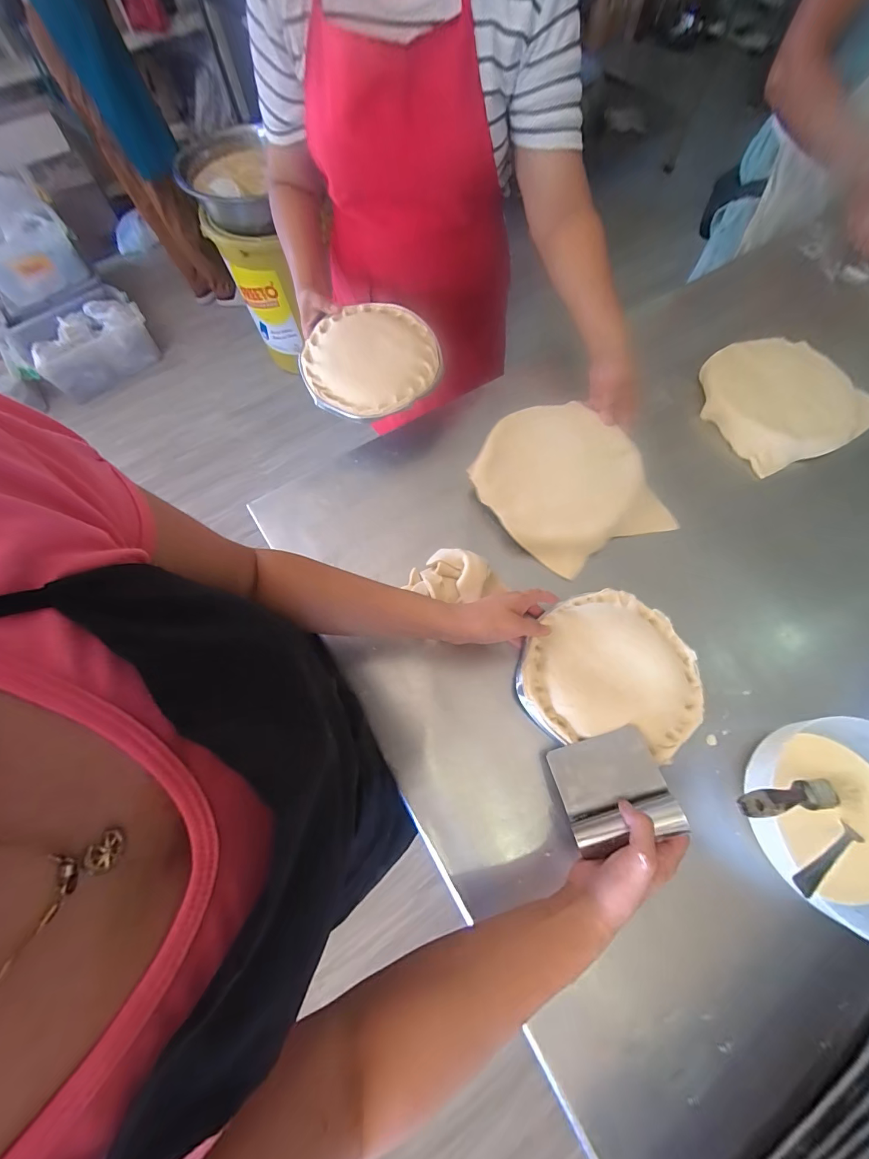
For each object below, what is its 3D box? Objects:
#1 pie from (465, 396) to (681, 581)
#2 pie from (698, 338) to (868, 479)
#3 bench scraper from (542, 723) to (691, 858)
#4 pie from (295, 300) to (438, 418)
[{"bbox_3d":[0.168,-0.136,0.535,0.206,0.054,0.240,-27,70,-9],"label":"pie"},{"bbox_3d":[0.535,-0.280,0.601,0.247,0.035,0.218,-28,70,-9],"label":"pie"},{"bbox_3d":[0.174,0.206,0.384,0.097,0.026,0.094,-22,54,4],"label":"bench scraper"},{"bbox_3d":[-0.091,-0.312,0.548,0.184,0.036,0.175,-15,69,-4],"label":"pie"}]

